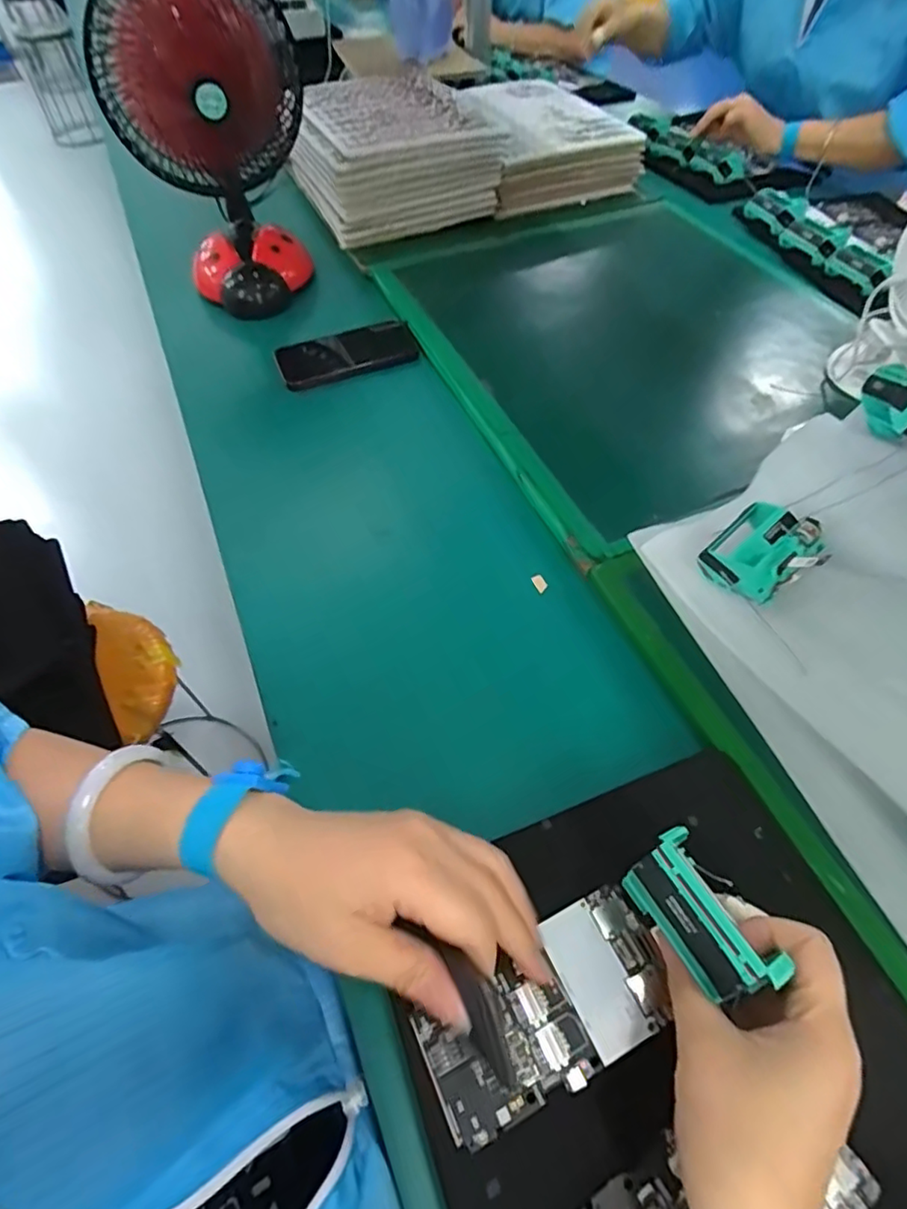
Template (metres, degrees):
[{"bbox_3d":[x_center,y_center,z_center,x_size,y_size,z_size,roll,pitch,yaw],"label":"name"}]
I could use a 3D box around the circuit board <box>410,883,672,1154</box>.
[{"bbox_3d":[0.048,0.206,0.300,0.128,0.004,0.064,-25,57,-15],"label":"circuit board"}]

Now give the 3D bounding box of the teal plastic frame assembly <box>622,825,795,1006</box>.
[{"bbox_3d":[0.108,0.143,0.268,0.041,0.026,0.064,-45,56,13],"label":"teal plastic frame assembly"}]

